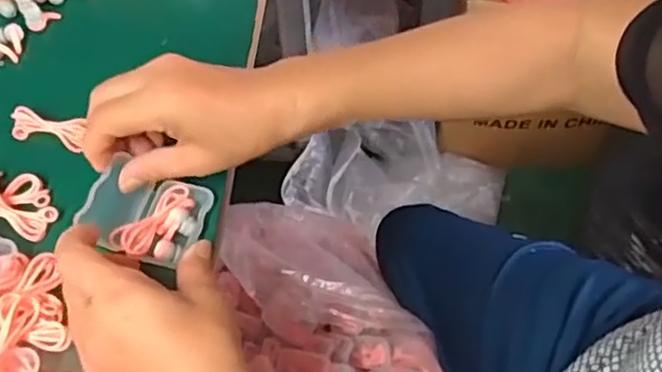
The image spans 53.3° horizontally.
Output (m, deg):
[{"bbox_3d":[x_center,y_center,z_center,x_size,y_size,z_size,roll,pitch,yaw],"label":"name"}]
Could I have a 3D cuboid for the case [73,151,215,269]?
[{"bbox_3d":[-0.110,0.014,0.398,0.059,0.033,0.056,16,61,8],"label":"case"}]

